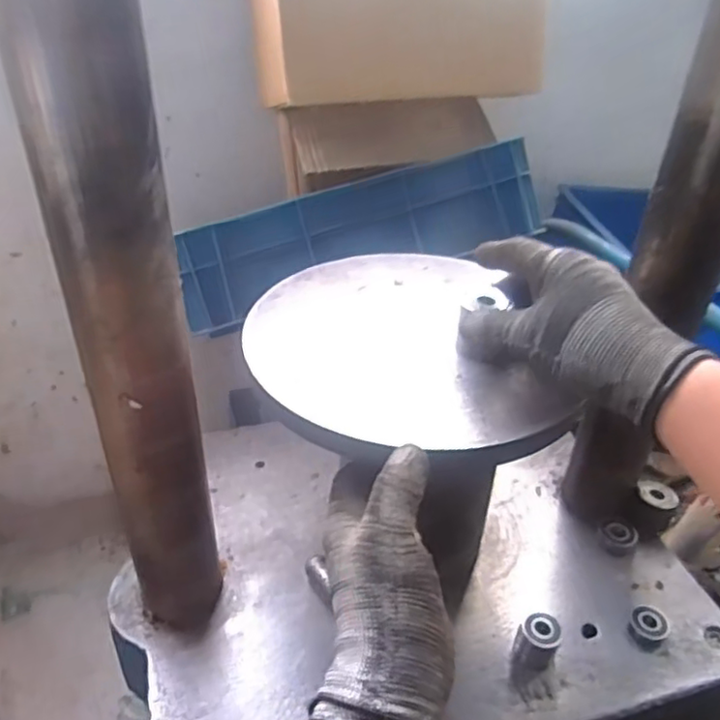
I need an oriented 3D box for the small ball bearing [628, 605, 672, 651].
[{"bbox_3d":[0.235,0.217,0.521,0.028,0.013,0.035,27,42,31],"label":"small ball bearing"}]

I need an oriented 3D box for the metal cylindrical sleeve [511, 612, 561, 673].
[{"bbox_3d":[0.136,0.217,0.492,0.029,0.035,0.031,22,39,25],"label":"metal cylindrical sleeve"}]

